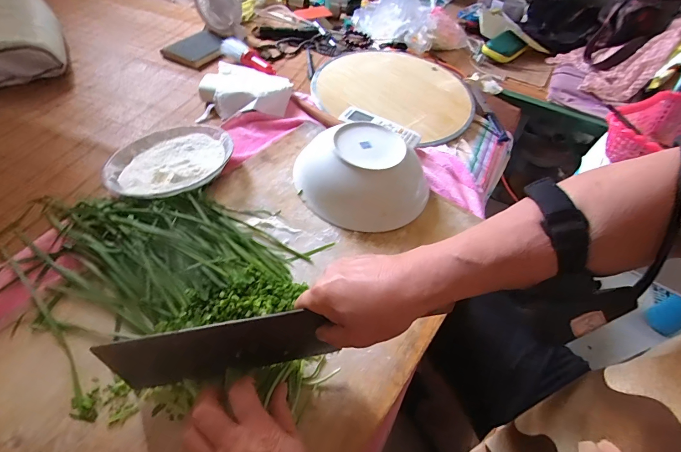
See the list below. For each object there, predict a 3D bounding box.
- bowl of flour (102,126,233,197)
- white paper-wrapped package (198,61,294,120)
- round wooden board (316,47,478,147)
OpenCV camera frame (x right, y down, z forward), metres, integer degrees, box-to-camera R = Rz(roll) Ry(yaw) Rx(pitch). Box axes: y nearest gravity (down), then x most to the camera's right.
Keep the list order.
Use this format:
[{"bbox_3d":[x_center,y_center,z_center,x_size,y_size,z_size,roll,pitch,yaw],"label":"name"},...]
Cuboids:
[{"bbox_3d":[-0.253,-0.095,0.532,0.169,0.050,0.167,3,50,-3],"label":"bowl of flour"},{"bbox_3d":[-0.182,-0.262,0.680,0.168,0.040,0.126,3,50,-3],"label":"white paper-wrapped package"},{"bbox_3d":[0.125,-0.305,0.761,0.331,0.026,0.307,4,52,-5],"label":"round wooden board"}]

